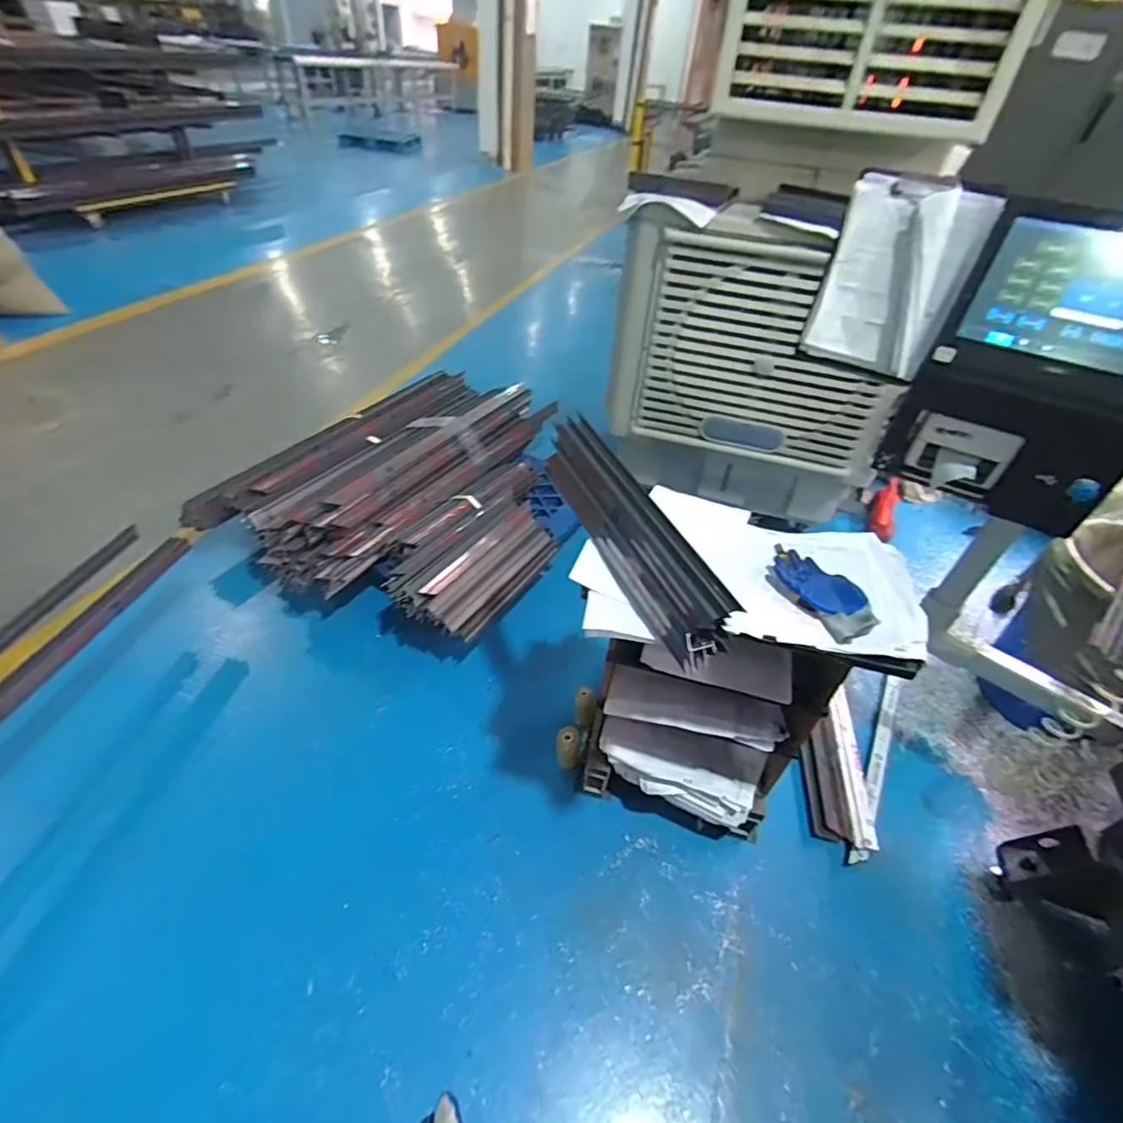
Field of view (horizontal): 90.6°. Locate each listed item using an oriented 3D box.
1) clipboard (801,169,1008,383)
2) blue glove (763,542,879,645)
[{"bbox_3d":[0.572,-0.494,0.978,0.213,0.292,0.030,33,40,26],"label":"clipboard"},{"bbox_3d":[0.457,0.042,0.999,0.119,0.040,0.239,-21,49,-27],"label":"blue glove"}]

